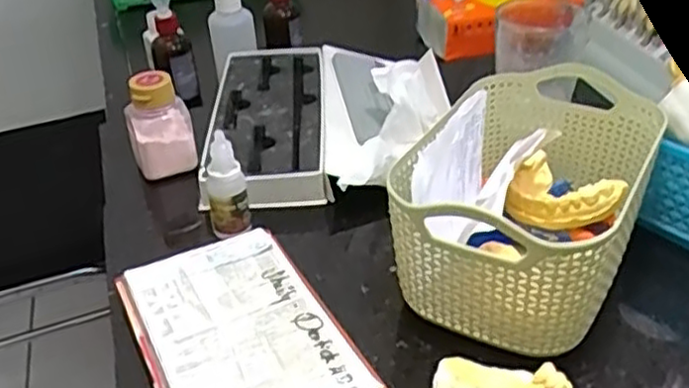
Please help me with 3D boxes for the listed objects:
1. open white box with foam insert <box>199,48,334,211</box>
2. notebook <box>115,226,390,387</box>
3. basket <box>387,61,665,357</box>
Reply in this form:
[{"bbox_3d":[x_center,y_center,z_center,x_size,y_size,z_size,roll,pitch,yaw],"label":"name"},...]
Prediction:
[{"bbox_3d":[-0.060,-0.060,0.569,0.088,0.025,0.215,-5,35,-1],"label":"open white box with foam insert"},{"bbox_3d":[-0.053,0.078,0.371,0.096,0.024,0.148,-20,38,-21],"label":"notebook"},{"bbox_3d":[0.103,0.003,0.406,0.106,0.094,0.173,16,40,27],"label":"basket"}]

